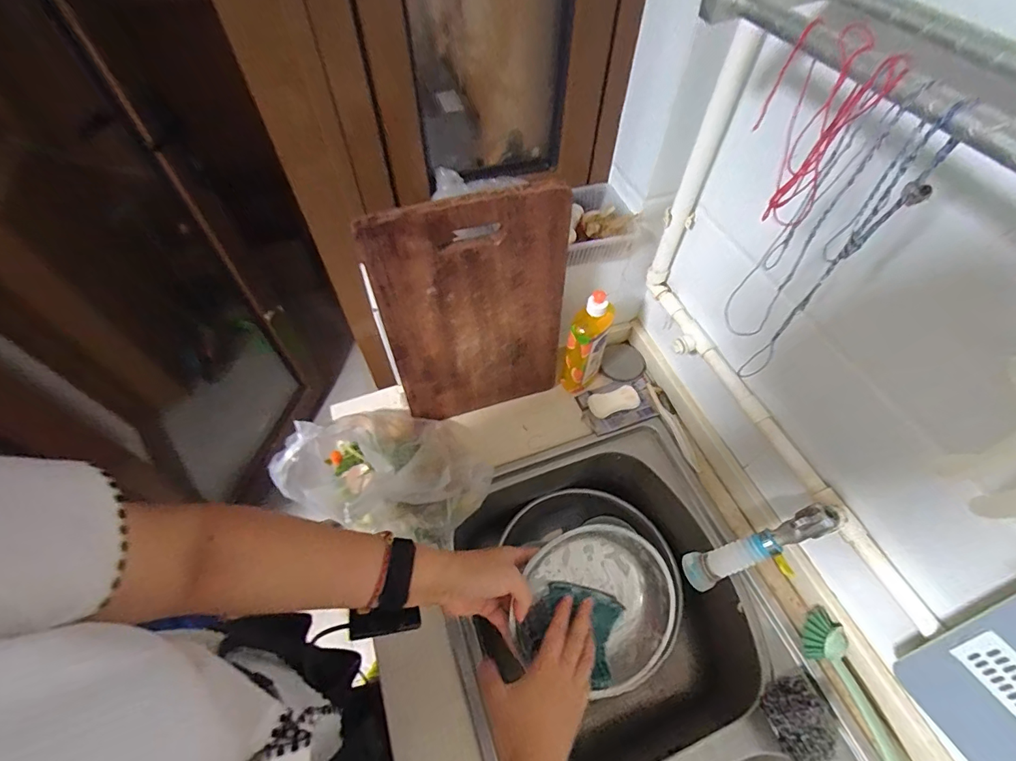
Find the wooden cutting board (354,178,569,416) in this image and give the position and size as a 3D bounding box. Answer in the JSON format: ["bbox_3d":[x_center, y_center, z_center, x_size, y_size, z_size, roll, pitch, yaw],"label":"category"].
[{"bbox_3d":[-0.042,-0.077,0.634,0.246,0.378,0.017,-15,53,-10],"label":"wooden cutting board"}]

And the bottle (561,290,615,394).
[{"bbox_3d":[0.126,-0.062,0.718,0.055,0.199,0.063,18,57,11],"label":"bottle"}]

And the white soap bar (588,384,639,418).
[{"bbox_3d":[0.182,0.034,0.768,0.083,0.018,0.042,-14,57,-11],"label":"white soap bar"}]

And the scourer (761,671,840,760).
[{"bbox_3d":[0.339,0.393,0.514,0.067,0.042,0.075,-22,59,-15],"label":"scourer"}]

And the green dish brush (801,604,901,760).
[{"bbox_3d":[0.420,0.413,0.511,0.051,0.054,0.265,-11,56,-8],"label":"green dish brush"}]

